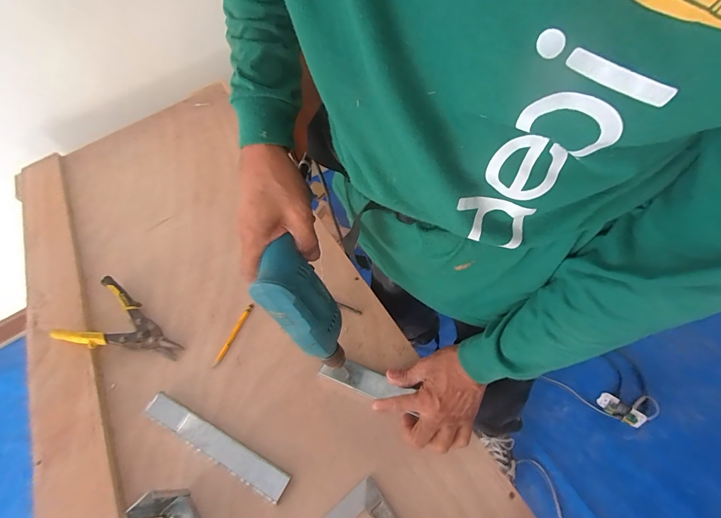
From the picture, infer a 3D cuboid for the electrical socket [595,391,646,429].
[{"bbox_3d":[0.763,0.441,1.027,0.113,0.032,0.053,30,63,37],"label":"electrical socket"}]

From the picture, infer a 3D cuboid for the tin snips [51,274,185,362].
[{"bbox_3d":[-0.419,0.122,0.629,0.220,0.029,0.127,18,60,16],"label":"tin snips"}]

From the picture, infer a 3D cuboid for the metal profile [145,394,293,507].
[{"bbox_3d":[-0.221,0.277,0.527,0.260,0.011,0.035,22,61,18],"label":"metal profile"}]

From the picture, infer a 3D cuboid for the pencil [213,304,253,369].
[{"bbox_3d":[-0.225,0.133,0.620,0.010,0.011,0.120,19,60,16],"label":"pencil"}]

